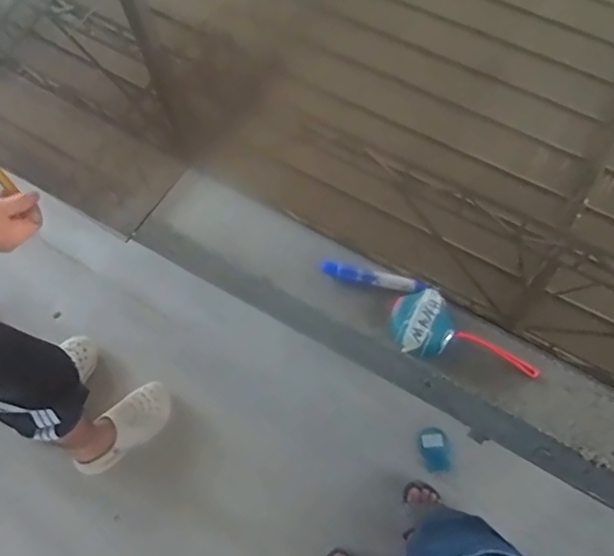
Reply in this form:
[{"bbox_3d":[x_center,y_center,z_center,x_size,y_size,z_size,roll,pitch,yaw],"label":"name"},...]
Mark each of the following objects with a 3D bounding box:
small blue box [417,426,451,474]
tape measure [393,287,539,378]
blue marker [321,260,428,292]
[{"bbox_3d":[0.320,0.435,1.425,0.069,0.020,0.111,-6,67,0],"label":"small blue box"},{"bbox_3d":[0.192,0.066,0.685,0.178,0.030,0.080,13,68,8],"label":"tape measure"},{"bbox_3d":[0.083,0.001,0.732,0.134,0.017,0.022,16,69,9],"label":"blue marker"}]

